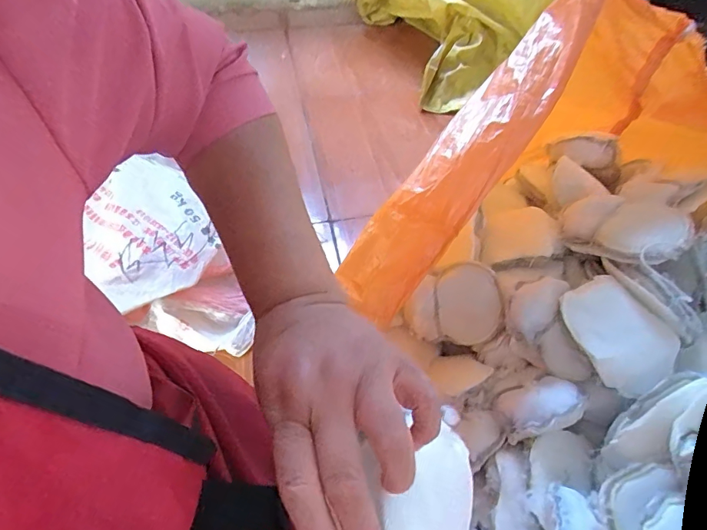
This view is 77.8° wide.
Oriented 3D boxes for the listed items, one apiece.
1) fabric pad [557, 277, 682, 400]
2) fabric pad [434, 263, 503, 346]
[{"bbox_3d":[0.378,0.098,0.626,0.111,0.019,0.158,-31,72,3],"label":"fabric pad"},{"bbox_3d":[0.195,0.067,0.739,0.110,0.134,0.022,-8,0,33],"label":"fabric pad"}]

